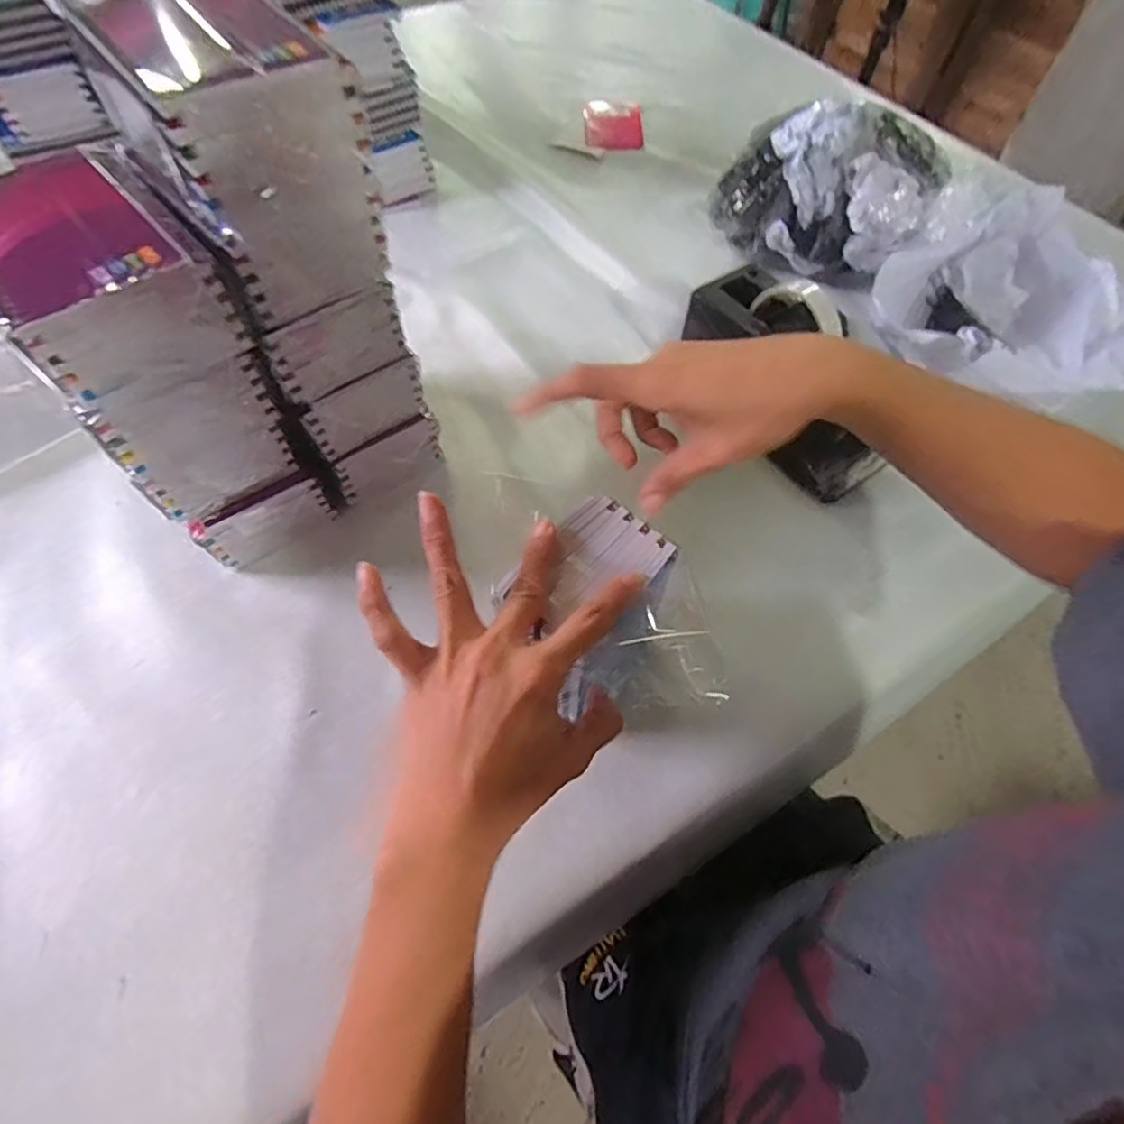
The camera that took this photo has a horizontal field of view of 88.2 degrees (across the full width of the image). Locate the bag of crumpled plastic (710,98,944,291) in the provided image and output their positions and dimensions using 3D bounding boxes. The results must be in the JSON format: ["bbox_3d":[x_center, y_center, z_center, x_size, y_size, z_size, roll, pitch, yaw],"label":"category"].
[{"bbox_3d":[0.271,-0.377,0.594,0.195,0.127,0.114,30,64,13],"label":"bag of crumpled plastic"}]

